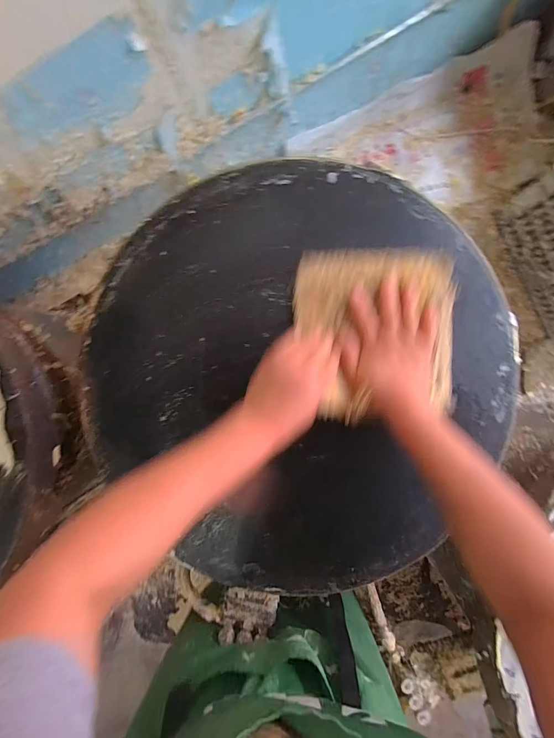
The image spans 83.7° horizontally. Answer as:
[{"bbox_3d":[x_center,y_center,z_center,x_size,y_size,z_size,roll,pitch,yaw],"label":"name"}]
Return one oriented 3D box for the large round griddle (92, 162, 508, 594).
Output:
[{"bbox_3d":[0.017,0.009,0.437,0.585,0.030,0.577,0,93,5],"label":"large round griddle"}]

